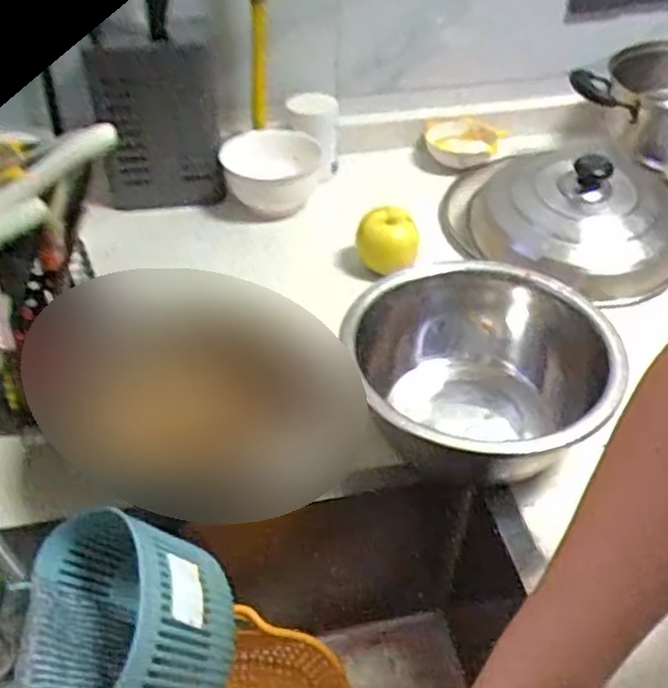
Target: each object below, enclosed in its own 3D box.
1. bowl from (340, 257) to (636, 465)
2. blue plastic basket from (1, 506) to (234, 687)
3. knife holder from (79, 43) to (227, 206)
[{"bbox_3d":[0.121,0.039,0.665,0.206,0.121,0.234,-8,43,-9],"label":"bowl"},{"bbox_3d":[-0.145,0.204,0.528,0.110,0.126,0.160,-35,37,26],"label":"blue plastic basket"},{"bbox_3d":[-0.222,-0.273,0.937,0.148,0.200,0.072,-12,41,-15],"label":"knife holder"}]

